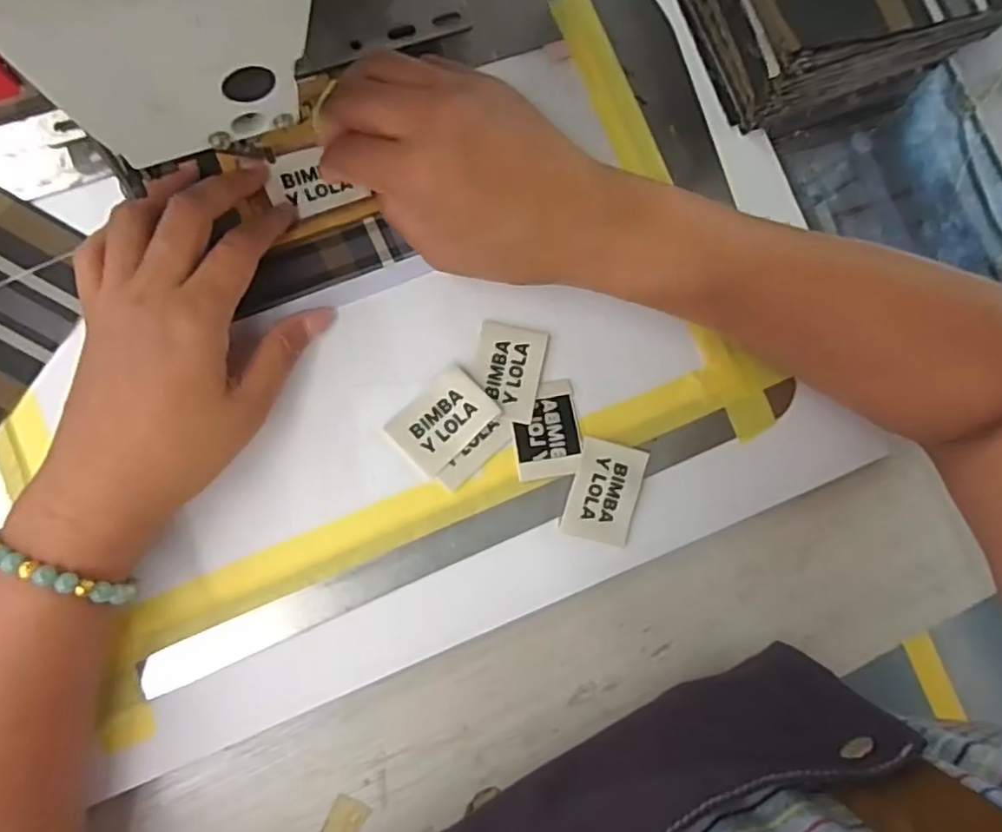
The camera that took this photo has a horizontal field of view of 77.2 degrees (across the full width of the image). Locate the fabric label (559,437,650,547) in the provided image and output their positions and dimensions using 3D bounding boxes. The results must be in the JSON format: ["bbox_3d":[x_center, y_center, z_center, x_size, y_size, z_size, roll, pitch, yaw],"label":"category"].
[{"bbox_3d":[0.053,0.038,0.316,0.035,0.005,0.049,16,80,-5],"label":"fabric label"}]

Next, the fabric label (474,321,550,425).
[{"bbox_3d":[0.004,-0.023,0.318,0.033,0.006,0.047,13,80,-6],"label":"fabric label"}]

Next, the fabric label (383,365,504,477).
[{"bbox_3d":[-0.028,0.002,0.309,0.048,0.005,0.036,-44,90,-12],"label":"fabric label"}]

